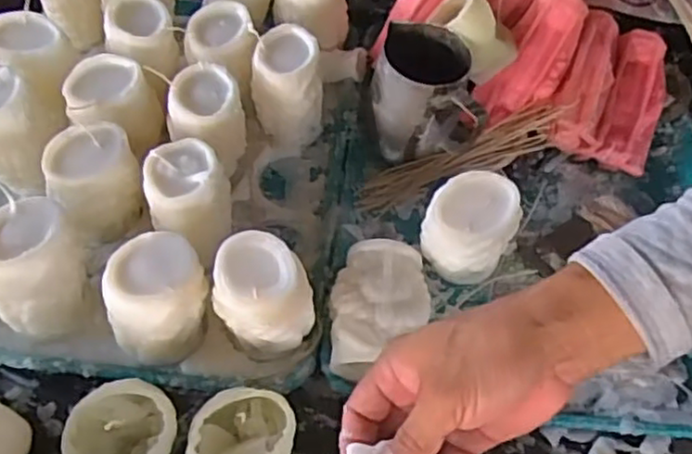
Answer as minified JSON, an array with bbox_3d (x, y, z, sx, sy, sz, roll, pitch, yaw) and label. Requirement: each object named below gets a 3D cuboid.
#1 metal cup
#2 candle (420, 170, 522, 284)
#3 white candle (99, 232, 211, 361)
[{"bbox_3d":[0.078,-0.124,0.634,0.099,0.094,0.083,12,56,6],"label":"metal cup"},{"bbox_3d":[0.098,0.000,0.546,0.068,0.068,0.061,16,56,9],"label":"candle"},{"bbox_3d":[-0.139,0.059,0.512,0.070,0.099,0.064,1,55,-2],"label":"white candle"}]

